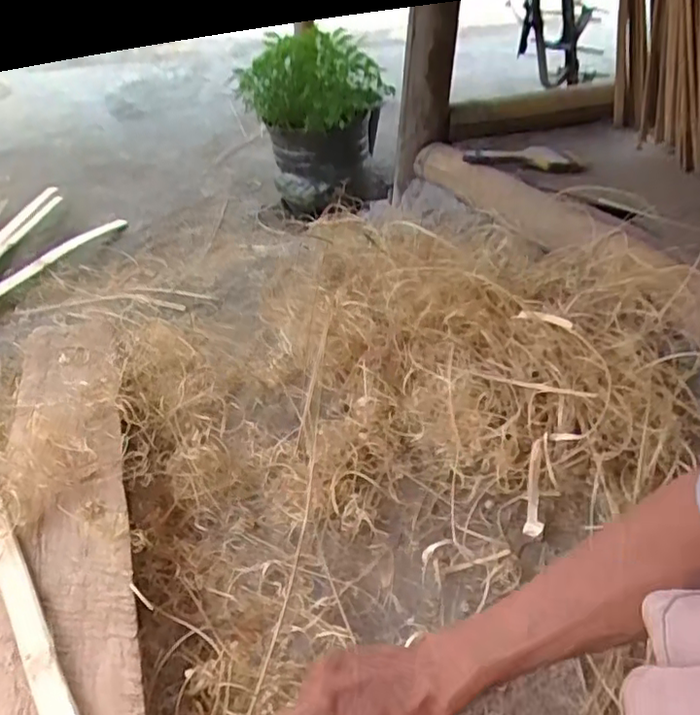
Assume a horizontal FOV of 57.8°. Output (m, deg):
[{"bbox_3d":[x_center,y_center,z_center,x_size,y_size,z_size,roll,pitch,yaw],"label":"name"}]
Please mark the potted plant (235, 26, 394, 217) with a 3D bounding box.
[{"bbox_3d":[-0.085,-0.547,1.477,0.277,0.372,0.285,13,37,16],"label":"potted plant"}]

